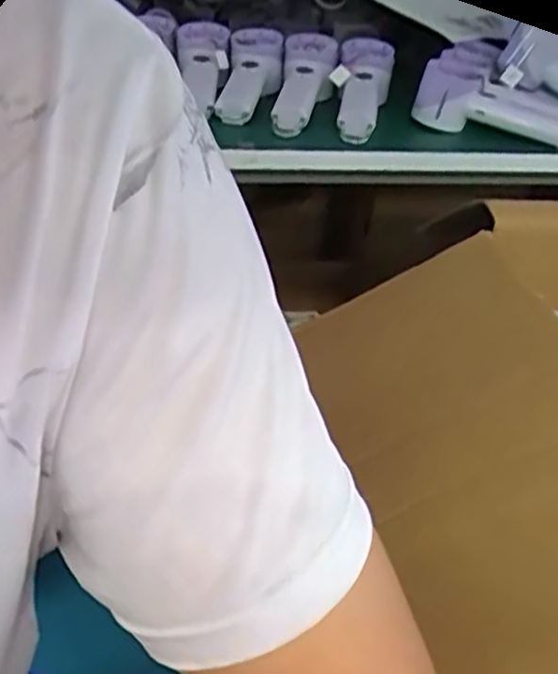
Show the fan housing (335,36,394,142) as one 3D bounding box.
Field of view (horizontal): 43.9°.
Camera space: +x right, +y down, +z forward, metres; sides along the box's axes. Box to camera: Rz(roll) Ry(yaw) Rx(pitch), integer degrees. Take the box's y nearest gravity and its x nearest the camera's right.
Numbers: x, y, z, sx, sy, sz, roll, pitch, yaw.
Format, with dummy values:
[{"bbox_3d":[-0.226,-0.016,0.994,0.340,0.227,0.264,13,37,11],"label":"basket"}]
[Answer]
[{"bbox_3d":[0.096,-0.287,0.799,0.062,0.038,0.189,10,57,5],"label":"fan housing"}]

